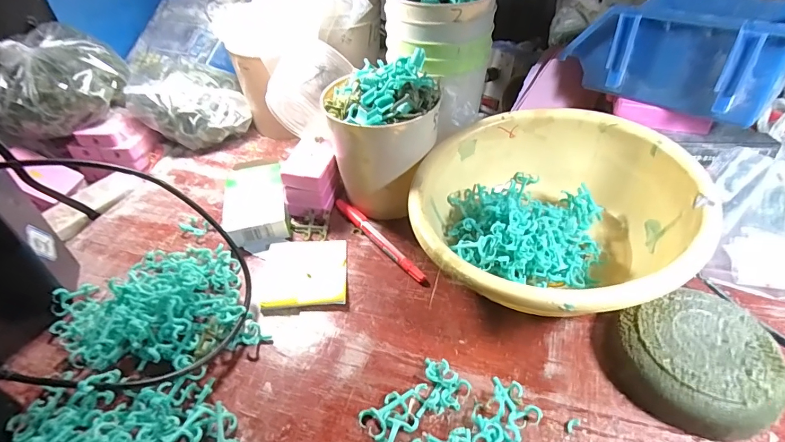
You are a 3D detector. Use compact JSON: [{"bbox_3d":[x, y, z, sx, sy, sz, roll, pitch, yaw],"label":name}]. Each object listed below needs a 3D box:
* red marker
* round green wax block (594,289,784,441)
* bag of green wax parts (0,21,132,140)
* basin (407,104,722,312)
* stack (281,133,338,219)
[{"bbox_3d":[-0.014,0.017,0.418,0.013,0.011,0.138,-30,48,-26],"label":"red marker"},{"bbox_3d":[0.212,0.099,0.297,0.102,0.035,0.099,-8,42,-4],"label":"round green wax block"},{"bbox_3d":[-0.405,-0.166,0.490,0.162,0.098,0.111,-33,49,-28],"label":"bag of green wax parts"},{"bbox_3d":[0.131,-0.002,0.365,0.217,0.095,0.220,-2,42,2],"label":"basin"},{"bbox_3d":[-0.084,-0.046,0.454,0.047,0.057,0.073,6,43,11],"label":"stack"}]

